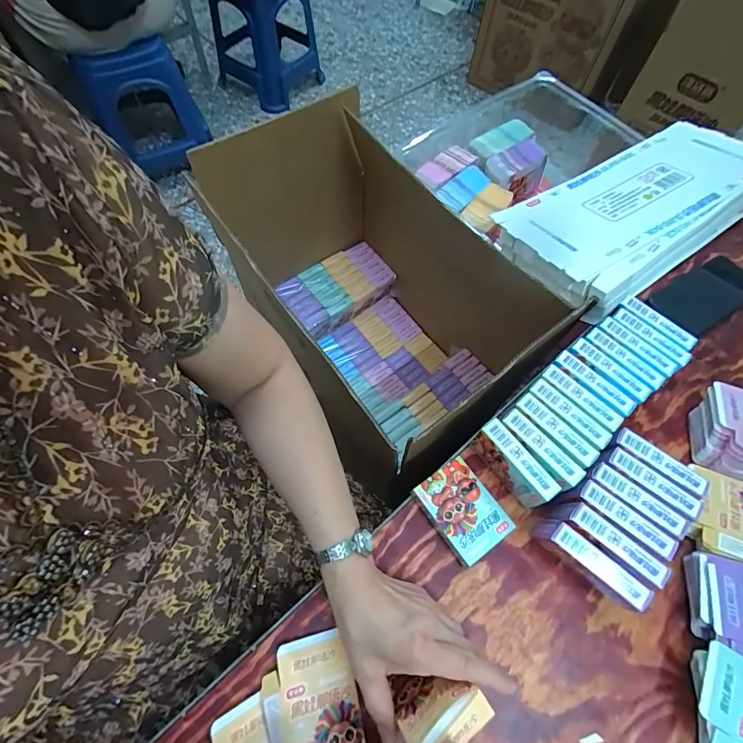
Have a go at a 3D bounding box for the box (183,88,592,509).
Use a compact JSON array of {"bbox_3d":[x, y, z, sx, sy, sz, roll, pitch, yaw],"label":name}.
[{"bbox_3d":[0.019,-0.139,0.801,0.323,0.468,0.542,-27,68,-15],"label":"box"}]

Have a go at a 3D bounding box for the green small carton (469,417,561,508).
[{"bbox_3d":[0.148,0.101,0.435,0.026,0.063,0.091,-37,71,-18],"label":"green small carton"}]

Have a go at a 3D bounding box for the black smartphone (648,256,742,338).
[{"bbox_3d":[0.480,-0.108,0.582,0.170,0.012,0.078,-29,69,-16],"label":"black smartphone"}]

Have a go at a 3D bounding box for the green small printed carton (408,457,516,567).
[{"bbox_3d":[0.096,0.147,0.436,0.067,0.027,0.091,-32,70,-17],"label":"green small printed carton"}]

